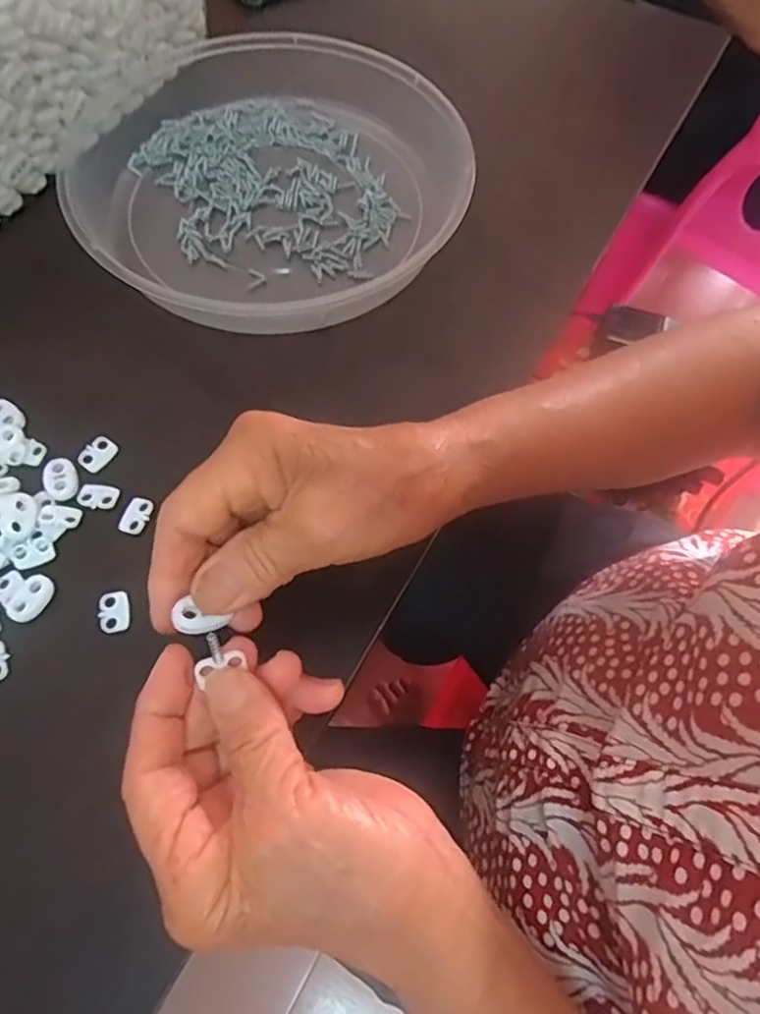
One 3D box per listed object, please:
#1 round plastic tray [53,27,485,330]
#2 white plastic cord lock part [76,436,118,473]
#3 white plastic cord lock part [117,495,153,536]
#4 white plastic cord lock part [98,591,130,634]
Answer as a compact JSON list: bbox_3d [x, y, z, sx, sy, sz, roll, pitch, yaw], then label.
[{"bbox_3d":[-0.077,-0.212,0.389,0.229,0.038,0.238,1,65,-2],"label":"round plastic tray"},{"bbox_3d":[-0.145,-0.027,0.321,0.014,0.004,0.020,33,68,13],"label":"white plastic cord lock part"},{"bbox_3d":[-0.120,0.004,0.307,0.012,0.004,0.019,23,66,9],"label":"white plastic cord lock part"},{"bbox_3d":[-0.123,0.048,0.288,0.014,0.004,0.020,-6,65,-4],"label":"white plastic cord lock part"}]

